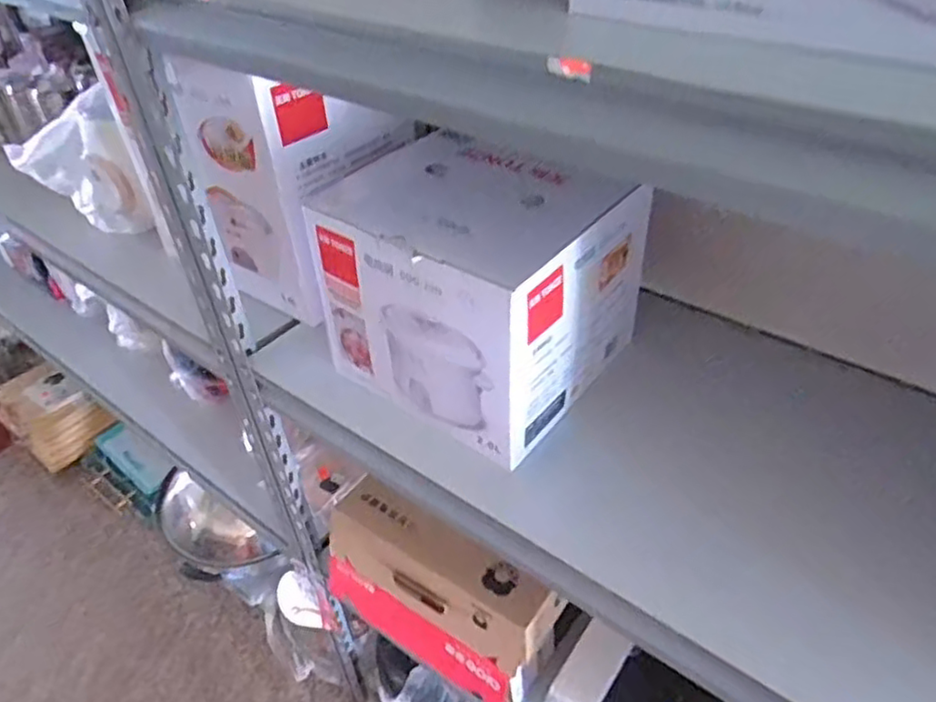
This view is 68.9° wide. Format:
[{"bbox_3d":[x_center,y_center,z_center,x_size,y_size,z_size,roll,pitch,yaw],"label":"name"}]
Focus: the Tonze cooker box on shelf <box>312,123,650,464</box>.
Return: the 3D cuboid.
[{"bbox_3d":[0.012,-0.079,0.712,0.257,0.214,0.238,24,47,29],"label":"Tonze cooker box on shelf"}]

